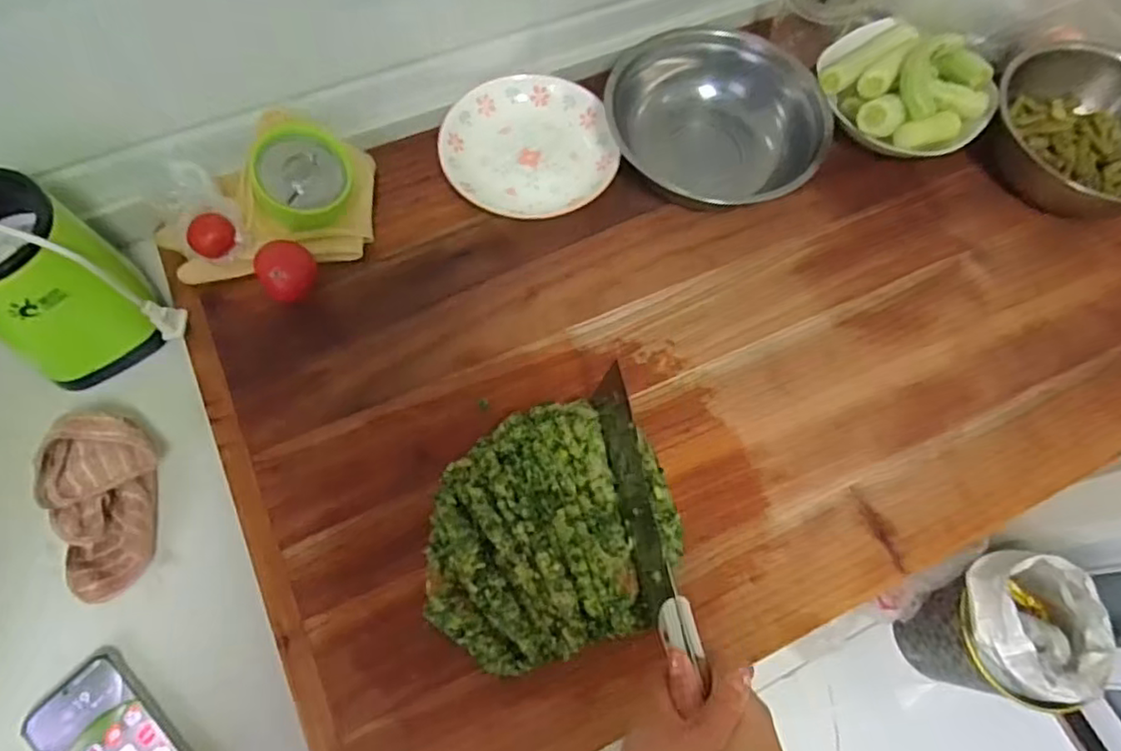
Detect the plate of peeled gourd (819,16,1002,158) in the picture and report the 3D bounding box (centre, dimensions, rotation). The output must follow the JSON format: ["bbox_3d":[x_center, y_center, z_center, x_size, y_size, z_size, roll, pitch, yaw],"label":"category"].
[{"bbox_3d":[0.354,-0.298,0.673,0.155,0.059,0.154,1,67,-3],"label":"plate of peeled gourd"}]

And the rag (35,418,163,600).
[{"bbox_3d":[-0.376,0.105,0.539,0.075,0.044,0.143,-6,68,-6],"label":"rag"}]

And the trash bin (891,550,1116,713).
[{"bbox_3d":[0.746,0.433,1.138,0.212,0.337,0.213,6,67,-1],"label":"trash bin"}]

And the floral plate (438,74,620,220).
[{"bbox_3d":[-0.033,-0.236,0.675,0.170,0.028,0.160,1,70,-2],"label":"floral plate"}]

